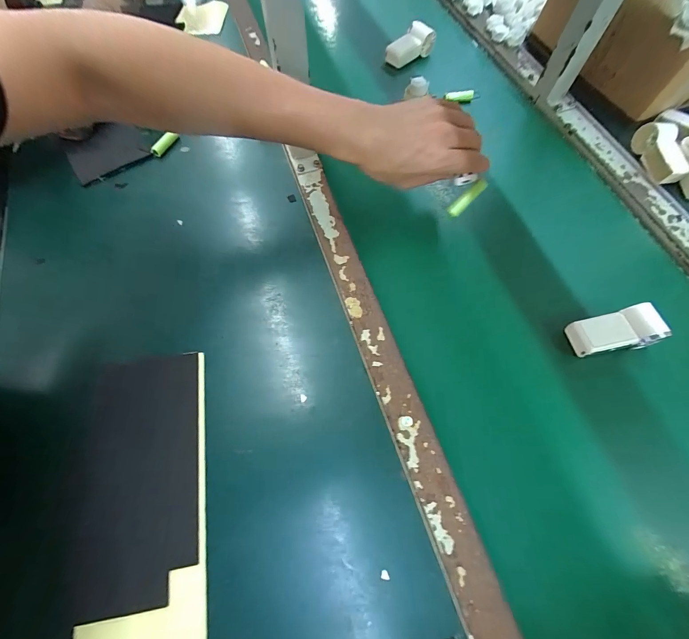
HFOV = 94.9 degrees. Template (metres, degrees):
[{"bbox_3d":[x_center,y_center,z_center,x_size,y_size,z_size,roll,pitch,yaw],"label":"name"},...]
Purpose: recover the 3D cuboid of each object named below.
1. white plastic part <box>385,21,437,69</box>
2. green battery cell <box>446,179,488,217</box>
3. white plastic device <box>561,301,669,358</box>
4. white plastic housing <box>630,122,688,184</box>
[{"bbox_3d":[0.120,-0.499,0.577,0.091,0.041,0.038,-32,70,-13],"label":"white plastic part"},{"bbox_3d":[0.149,-0.147,0.383,0.055,0.011,0.012,-42,71,11],"label":"green battery cell"},{"bbox_3d":[0.305,0.014,0.355,0.091,0.039,0.044,-8,68,-3],"label":"white plastic device"},{"bbox_3d":[0.454,-0.239,0.453,0.031,0.041,0.098,-4,66,-2],"label":"white plastic housing"}]

